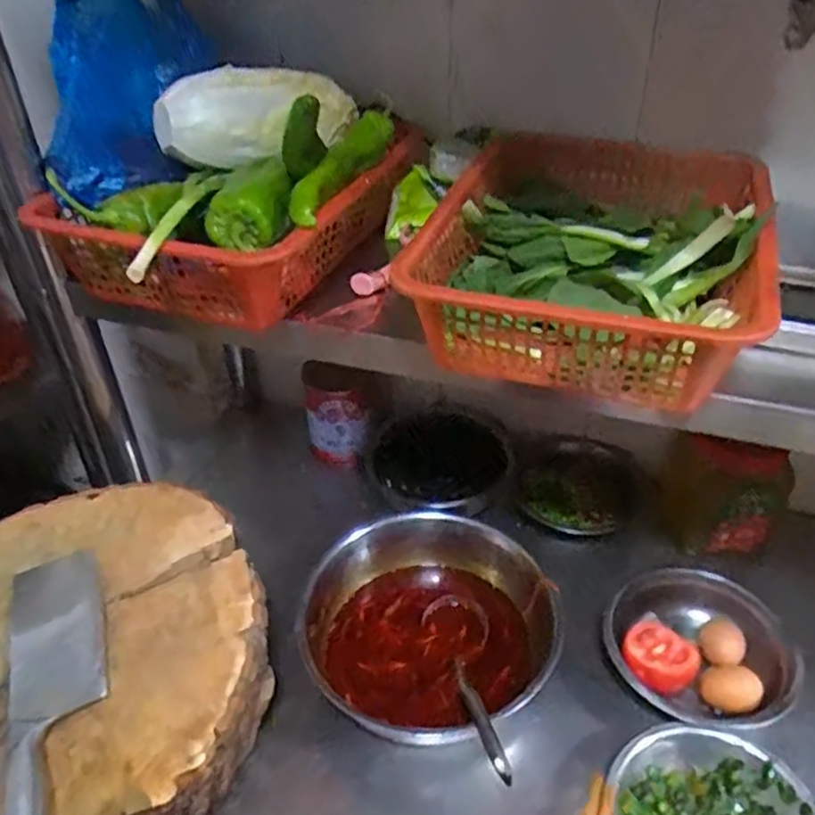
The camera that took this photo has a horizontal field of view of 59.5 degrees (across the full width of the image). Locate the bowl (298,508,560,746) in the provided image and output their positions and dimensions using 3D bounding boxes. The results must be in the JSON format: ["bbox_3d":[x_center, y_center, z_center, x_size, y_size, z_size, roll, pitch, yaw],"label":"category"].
[{"bbox_3d":[0.023,0.217,0.724,0.241,0.084,0.232,0,38,0],"label":"bowl"}]

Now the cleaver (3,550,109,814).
[{"bbox_3d":[-0.289,0.228,0.584,0.079,0.022,0.292,-14,40,-17],"label":"cleaver"}]

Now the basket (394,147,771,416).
[{"bbox_3d":[0.160,-0.132,0.609,0.254,0.083,0.354,13,40,16],"label":"basket"}]

